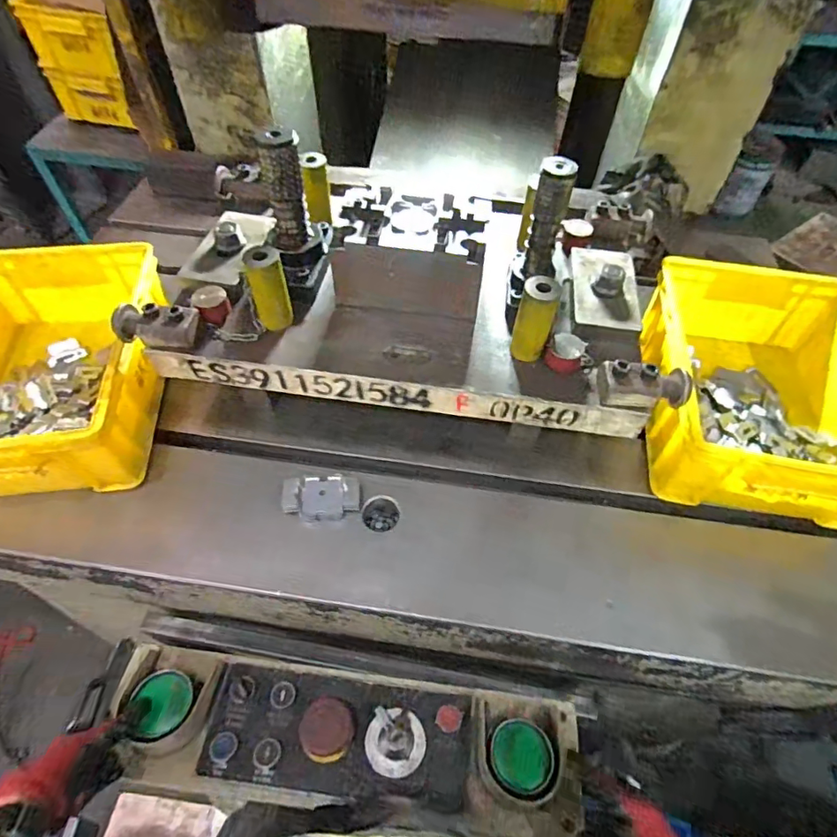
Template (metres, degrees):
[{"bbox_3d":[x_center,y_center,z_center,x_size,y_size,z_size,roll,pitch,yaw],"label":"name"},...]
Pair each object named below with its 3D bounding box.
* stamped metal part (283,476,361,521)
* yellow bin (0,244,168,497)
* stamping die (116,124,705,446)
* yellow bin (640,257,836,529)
[{"bbox_3d":[-0.117,0.096,0.618,0.090,0.009,0.053,1,65,-9],"label":"stamped metal part"},{"bbox_3d":[-0.488,-0.069,0.672,0.267,0.130,0.342,-7,54,-6],"label":"yellow bin"},{"bbox_3d":[-0.013,-0.196,0.621,0.623,0.198,0.308,7,54,4],"label":"stamping die"},{"bbox_3d":[0.446,-0.043,0.685,0.256,0.143,0.348,9,54,6],"label":"yellow bin"}]

